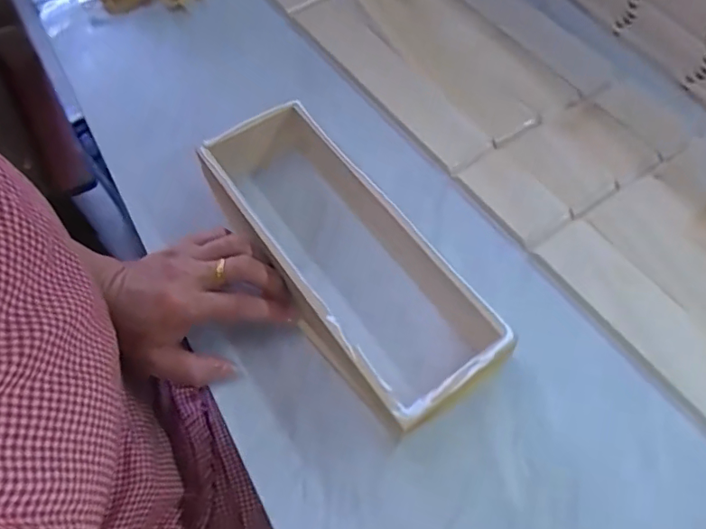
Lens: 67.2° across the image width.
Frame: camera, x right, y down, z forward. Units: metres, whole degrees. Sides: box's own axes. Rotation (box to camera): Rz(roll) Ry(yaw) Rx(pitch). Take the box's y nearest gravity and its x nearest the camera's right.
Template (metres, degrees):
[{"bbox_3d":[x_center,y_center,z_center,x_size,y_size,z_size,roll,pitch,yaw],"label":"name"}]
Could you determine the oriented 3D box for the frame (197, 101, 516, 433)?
[{"bbox_3d":[-0.018,-0.016,0.421,0.104,0.065,0.307,-32,62,-15],"label":"frame"}]

